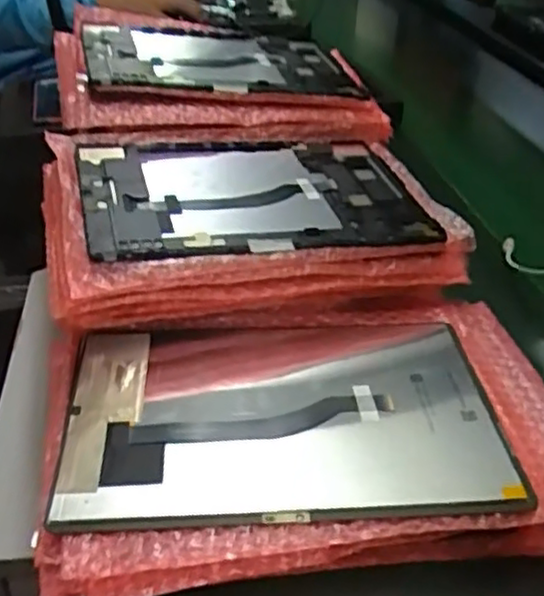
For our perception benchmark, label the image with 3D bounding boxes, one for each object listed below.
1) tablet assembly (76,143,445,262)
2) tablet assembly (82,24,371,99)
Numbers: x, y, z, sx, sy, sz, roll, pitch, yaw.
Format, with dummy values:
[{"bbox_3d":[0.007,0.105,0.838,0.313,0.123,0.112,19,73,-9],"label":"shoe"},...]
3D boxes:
[{"bbox_3d":[-0.014,-0.079,0.538,0.250,0.011,0.165,-5,38,-17],"label":"tablet assembly"},{"bbox_3d":[-0.044,-0.228,0.676,0.260,0.012,0.164,-2,37,-17],"label":"tablet assembly"}]

